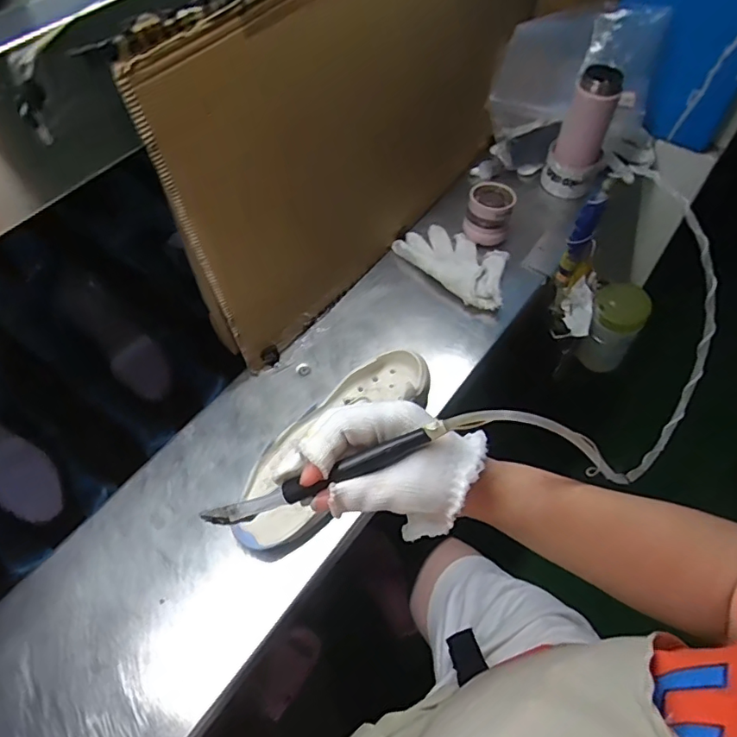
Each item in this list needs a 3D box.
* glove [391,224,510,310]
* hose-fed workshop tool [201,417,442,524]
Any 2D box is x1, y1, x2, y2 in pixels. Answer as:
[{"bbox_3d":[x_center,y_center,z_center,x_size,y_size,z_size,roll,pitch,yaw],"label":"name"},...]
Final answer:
[{"bbox_3d":[0.134,-0.156,0.777,0.104,0.022,0.183,-36,62,-23],"label":"glove"},{"bbox_3d":[-0.034,0.070,0.335,0.147,0.020,0.012,-24,54,8],"label":"hose-fed workshop tool"}]

